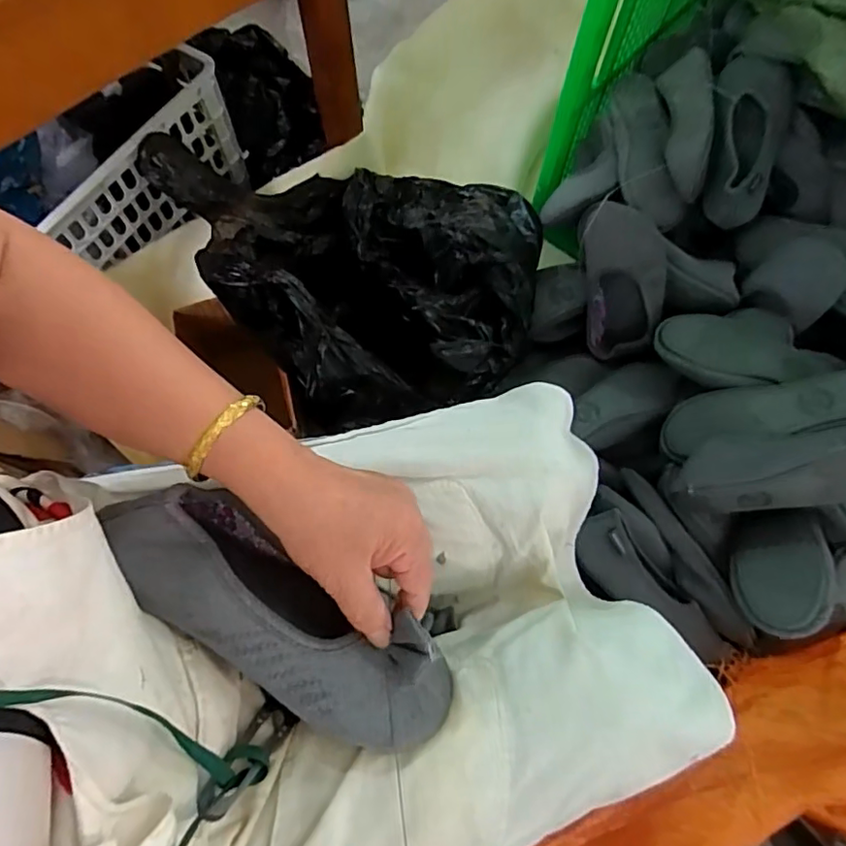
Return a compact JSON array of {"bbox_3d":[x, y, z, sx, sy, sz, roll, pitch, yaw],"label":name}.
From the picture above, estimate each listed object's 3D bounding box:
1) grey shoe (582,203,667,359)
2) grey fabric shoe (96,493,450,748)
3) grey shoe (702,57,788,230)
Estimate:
[{"bbox_3d":[0.266,-0.182,0.753,0.074,0.201,0.095,-22,47,-8],"label":"grey shoe"},{"bbox_3d":[-0.086,0.121,0.353,0.225,0.075,0.082,37,73,-3],"label":"grey fabric shoe"},{"bbox_3d":[0.415,-0.373,0.736,0.103,0.072,0.211,20,72,6],"label":"grey shoe"}]

